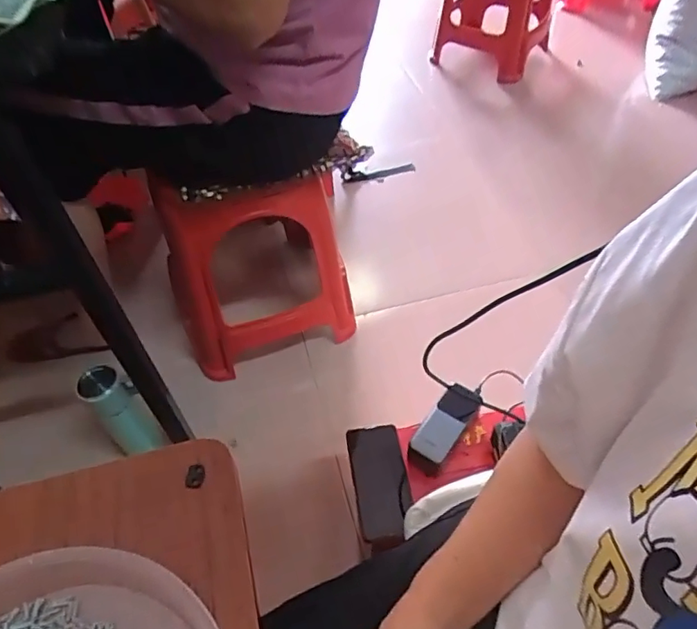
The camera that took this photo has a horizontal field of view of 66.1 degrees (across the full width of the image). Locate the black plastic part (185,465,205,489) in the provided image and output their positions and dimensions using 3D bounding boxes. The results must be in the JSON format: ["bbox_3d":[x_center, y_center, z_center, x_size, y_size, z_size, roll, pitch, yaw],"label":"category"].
[{"bbox_3d":[-0.120,0.126,0.418,0.013,0.005,0.019,7,51,7],"label":"black plastic part"}]

